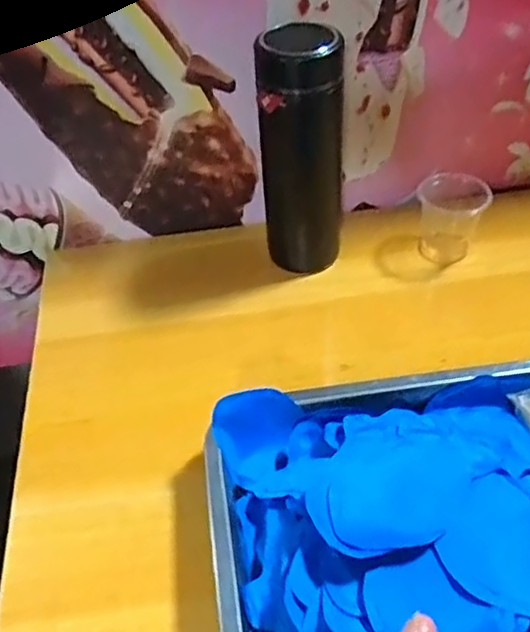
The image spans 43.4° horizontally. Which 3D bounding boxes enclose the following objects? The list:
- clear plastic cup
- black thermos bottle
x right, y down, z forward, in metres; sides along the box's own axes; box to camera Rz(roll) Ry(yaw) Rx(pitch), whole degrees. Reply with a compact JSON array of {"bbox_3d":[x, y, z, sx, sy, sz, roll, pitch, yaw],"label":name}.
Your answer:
[{"bbox_3d":[0.178,-0.099,0.631,0.059,0.068,0.059,-2,45,2],"label":"clear plastic cup"},{"bbox_3d":[0.033,-0.142,0.598,0.075,0.206,0.067,-2,45,1],"label":"black thermos bottle"}]

